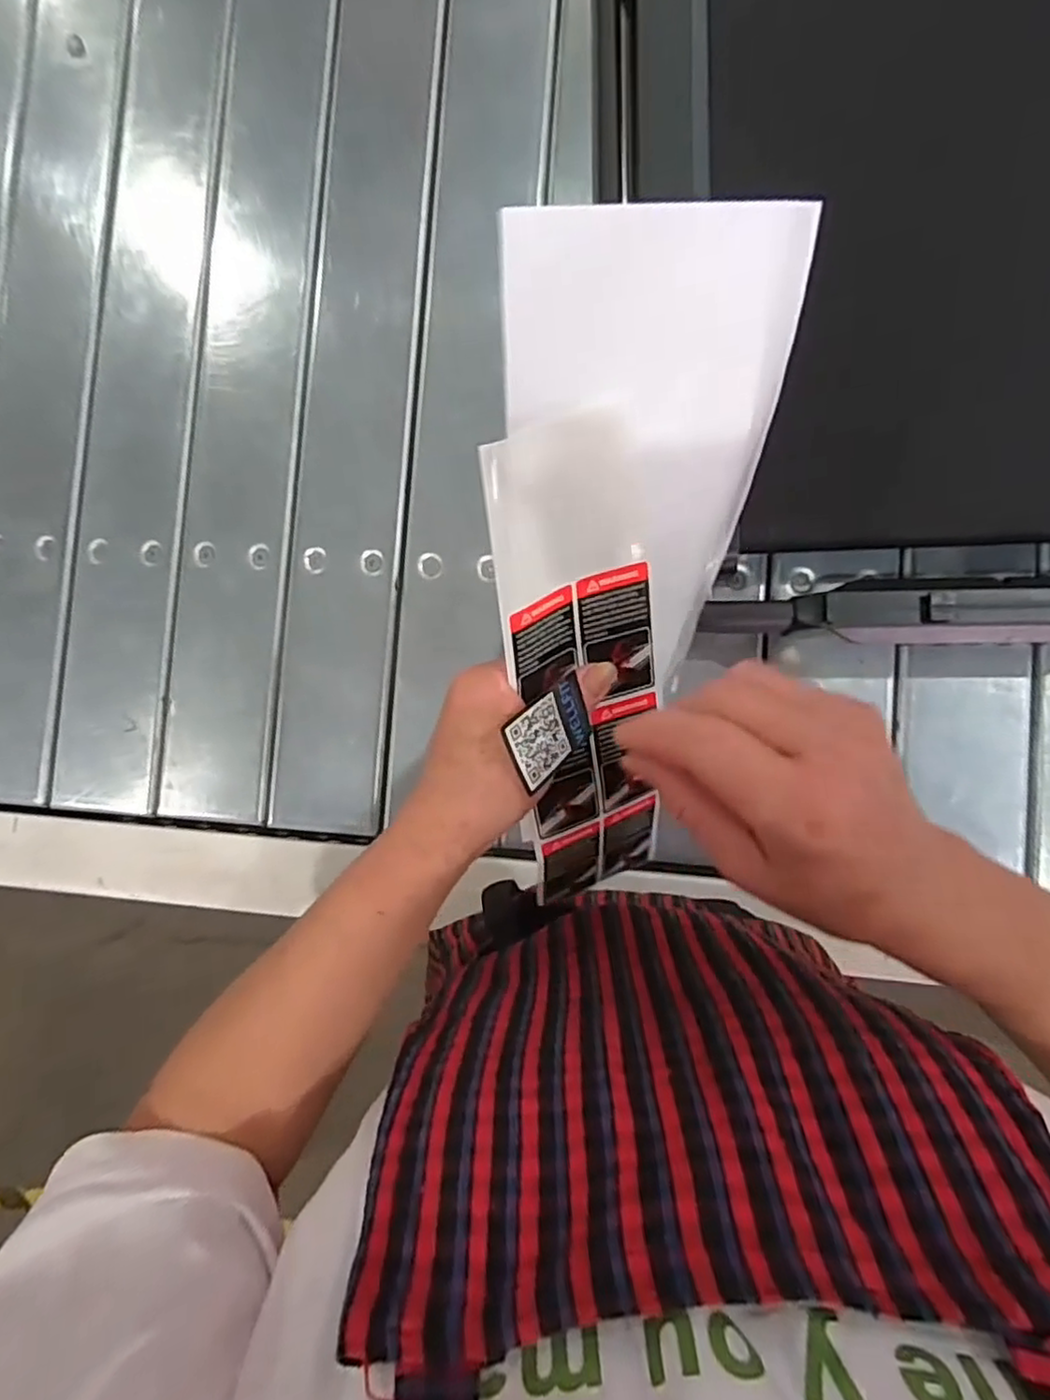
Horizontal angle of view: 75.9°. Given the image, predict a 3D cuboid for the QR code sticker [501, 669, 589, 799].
[{"bbox_3d":[0.011,0.014,0.286,0.004,0.044,0.033,3,118,46],"label":"QR code sticker"}]

